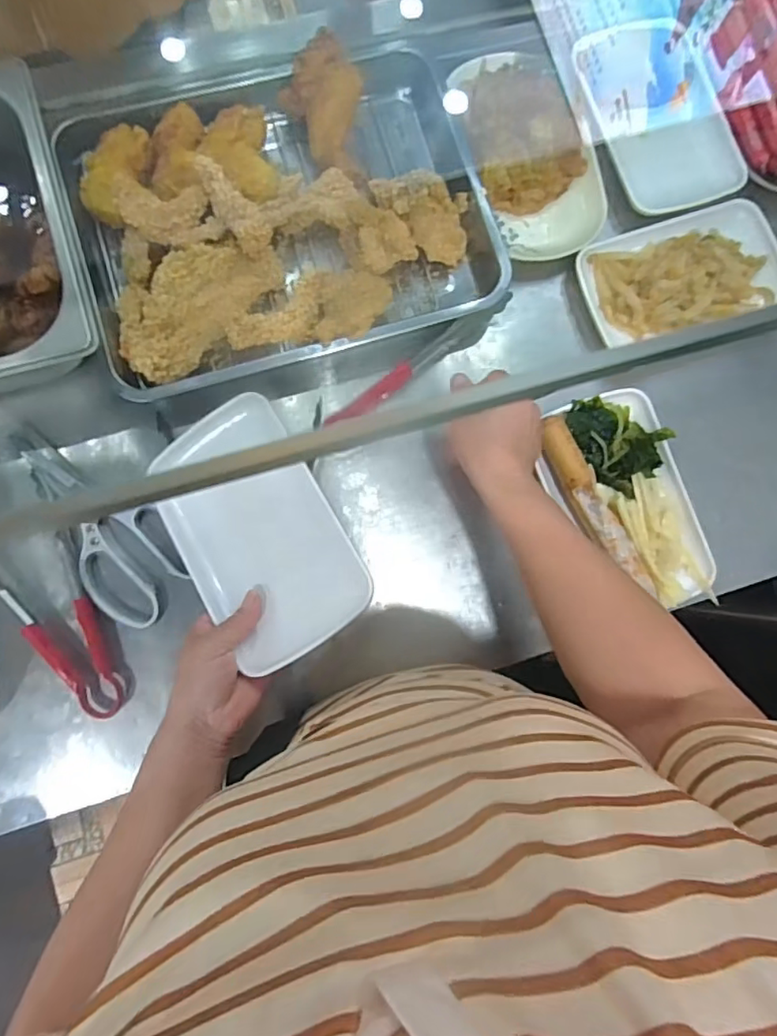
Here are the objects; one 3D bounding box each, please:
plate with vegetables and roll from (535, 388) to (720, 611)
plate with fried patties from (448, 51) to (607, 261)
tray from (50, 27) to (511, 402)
[{"bbox_3d":[0.227,-0.016,0.543,0.126,0.034,0.207,-17,91,-6],"label":"plate with vegetables and roll"},{"bbox_3d":[0.146,-0.375,0.591,0.133,0.032,0.225,-20,91,-6],"label":"plate with fried patties"},{"bbox_3d":[-0.101,-0.288,0.550,0.377,0.076,0.286,-17,91,-6],"label":"tray"}]

